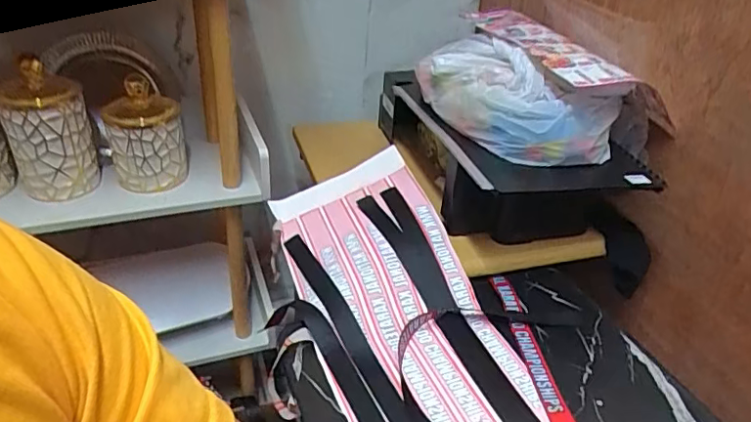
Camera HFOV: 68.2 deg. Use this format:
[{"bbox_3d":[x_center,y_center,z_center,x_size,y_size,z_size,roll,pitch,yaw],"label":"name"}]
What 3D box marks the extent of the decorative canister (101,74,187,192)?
[{"bbox_3d":[-0.351,-0.118,0.848,0.106,0.155,0.090,-11,36,-23],"label":"decorative canister"}]

